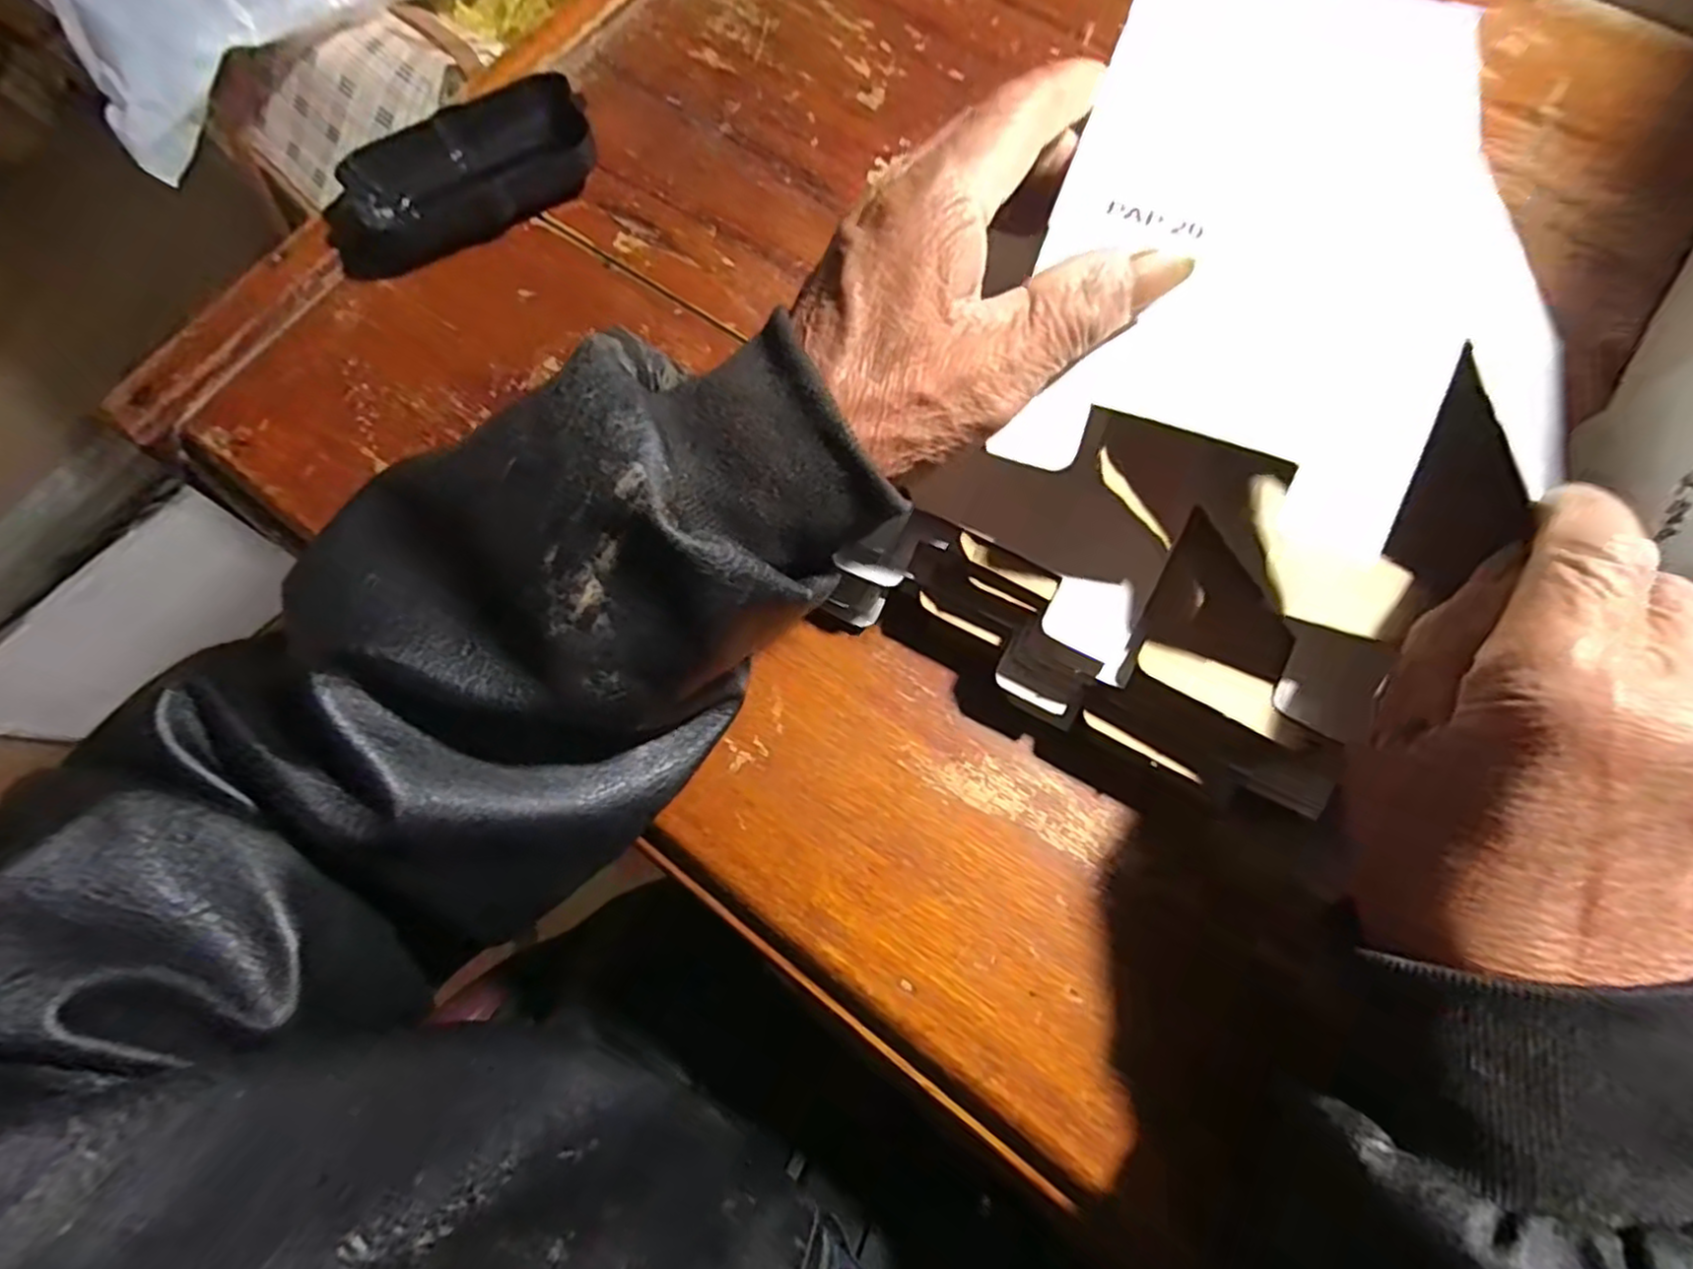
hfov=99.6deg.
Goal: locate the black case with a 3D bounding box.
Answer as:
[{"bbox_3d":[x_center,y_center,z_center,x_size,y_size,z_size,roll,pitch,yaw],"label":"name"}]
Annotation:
[{"bbox_3d":[-0.179,-0.209,0.329,0.125,0.026,0.049,-28,75,-6],"label":"black case"}]

